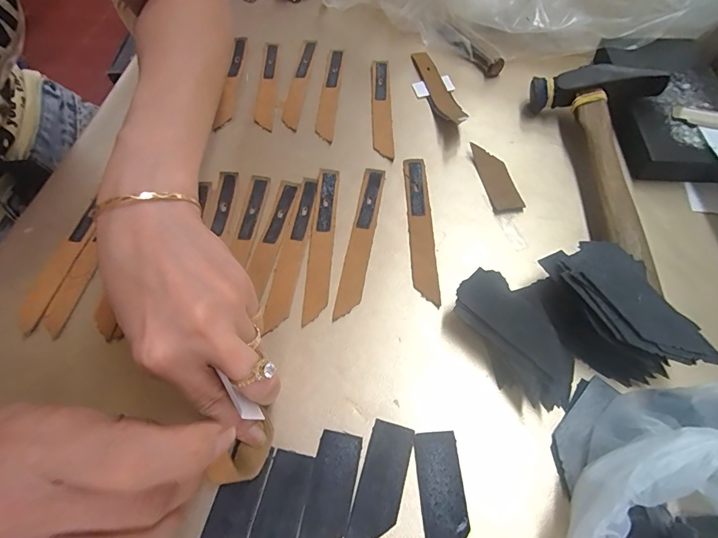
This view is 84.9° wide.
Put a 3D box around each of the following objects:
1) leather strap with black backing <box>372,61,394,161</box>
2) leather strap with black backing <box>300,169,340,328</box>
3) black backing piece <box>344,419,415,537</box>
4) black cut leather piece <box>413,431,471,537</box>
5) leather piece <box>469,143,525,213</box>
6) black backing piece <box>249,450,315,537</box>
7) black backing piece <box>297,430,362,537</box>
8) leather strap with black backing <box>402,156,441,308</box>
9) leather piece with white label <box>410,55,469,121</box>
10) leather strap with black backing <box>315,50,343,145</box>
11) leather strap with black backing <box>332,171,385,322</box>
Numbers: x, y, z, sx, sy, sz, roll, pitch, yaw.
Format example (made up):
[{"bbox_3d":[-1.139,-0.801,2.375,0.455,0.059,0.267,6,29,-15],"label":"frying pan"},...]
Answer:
[{"bbox_3d":[0.020,-0.145,0.350,0.016,0.005,0.122,-1,60,2],"label":"leather strap with black backing"},{"bbox_3d":[-0.027,-0.021,0.283,0.019,0.004,0.124,2,63,3],"label":"leather strap with black backing"},{"bbox_3d":[0.011,0.114,0.205,0.023,0.004,0.063,13,61,10],"label":"black backing piece"},{"bbox_3d":[0.043,0.118,0.201,0.023,0.004,0.064,-4,60,0],"label":"black cut leather piece"},{"bbox_3d":[0.107,-0.072,0.305,0.024,0.007,0.064,-10,60,-3],"label":"leather piece"},{"bbox_3d":[-0.042,0.128,0.199,0.022,0.004,0.063,11,61,9],"label":"black backing piece"},{"bbox_3d":[-0.016,0.119,0.203,0.023,0.004,0.064,10,61,8],"label":"black backing piece"},{"bbox_3d":[0.044,-0.033,0.286,0.017,0.004,0.125,-2,60,1],"label":"leather strap with black backing"},{"bbox_3d":[0.069,-0.163,0.353,0.035,0.016,0.110,-9,60,-3],"label":"leather piece with white label"},{"bbox_3d":[-0.026,-0.162,0.360,0.015,0.006,0.119,3,60,4],"label":"leather strap with black backing"},{"bbox_3d":[0.002,-0.023,0.284,0.017,0.005,0.124,8,61,7],"label":"leather strap with black backing"}]

